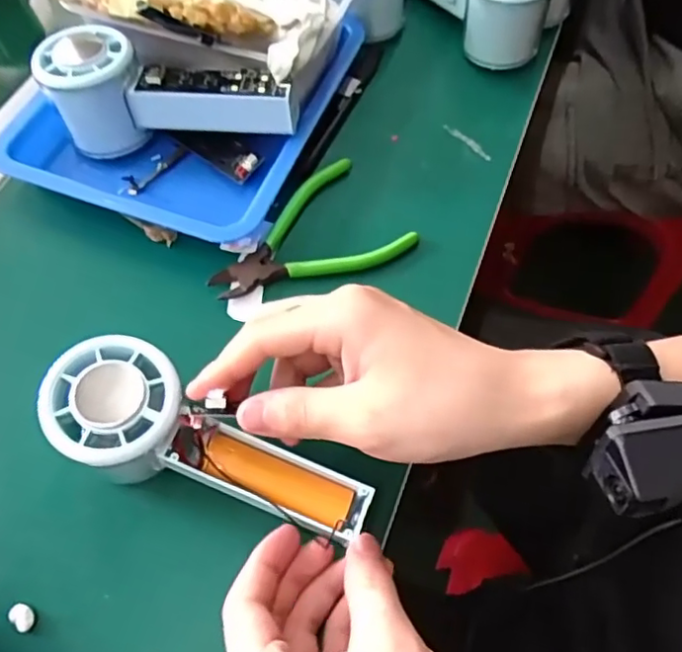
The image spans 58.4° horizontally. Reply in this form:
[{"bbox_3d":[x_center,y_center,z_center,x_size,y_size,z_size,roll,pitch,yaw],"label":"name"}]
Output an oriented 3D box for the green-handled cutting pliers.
[{"bbox_3d":[-0.023,-0.051,0.368,0.118,0.012,0.077,-32,66,-16],"label":"green-handled cutting pliers"}]

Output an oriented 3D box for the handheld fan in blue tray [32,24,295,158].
[{"bbox_3d":[-0.103,-0.142,0.378,0.148,0.061,0.055,0,62,0],"label":"handheld fan in blue tray"}]

